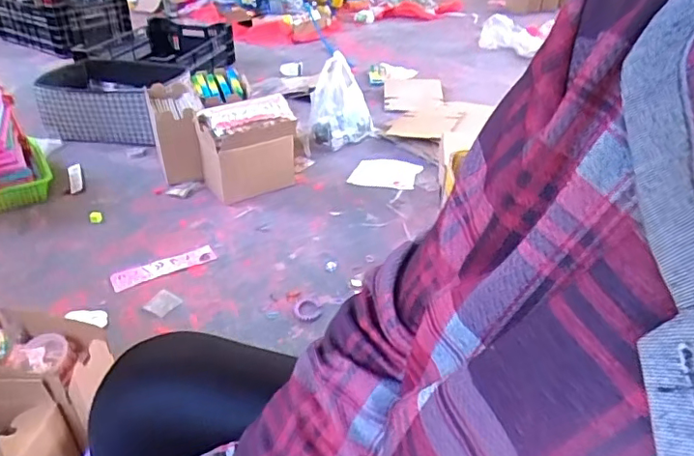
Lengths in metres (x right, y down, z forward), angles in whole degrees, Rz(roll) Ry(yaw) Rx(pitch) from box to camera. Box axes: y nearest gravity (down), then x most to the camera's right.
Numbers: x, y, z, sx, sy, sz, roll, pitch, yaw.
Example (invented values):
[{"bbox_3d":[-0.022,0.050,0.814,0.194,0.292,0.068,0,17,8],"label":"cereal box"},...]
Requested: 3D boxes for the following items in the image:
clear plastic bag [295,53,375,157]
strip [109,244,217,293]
[{"bbox_3d":[-0.031,-0.416,1.824,0.254,0.237,0.222,-1,33,-3],"label":"clear plastic bag"},{"bbox_3d":[-0.426,0.087,1.258,0.233,0.011,0.061,-19,38,-28],"label":"strip"}]

